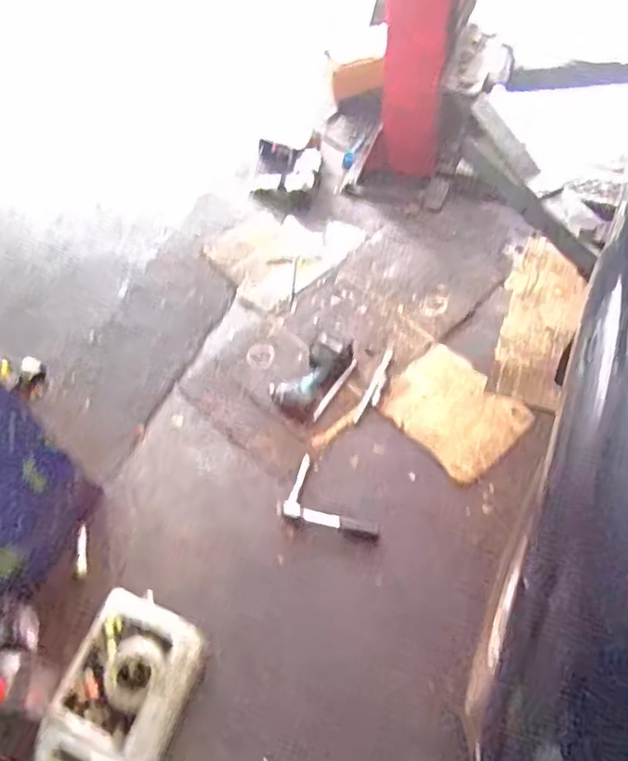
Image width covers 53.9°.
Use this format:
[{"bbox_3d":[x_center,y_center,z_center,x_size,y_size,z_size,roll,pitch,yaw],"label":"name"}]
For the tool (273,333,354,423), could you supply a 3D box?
[{"bbox_3d":[0.003,-0.013,1.775,0.121,0.089,0.280,28,63,21],"label":"tool"}]

